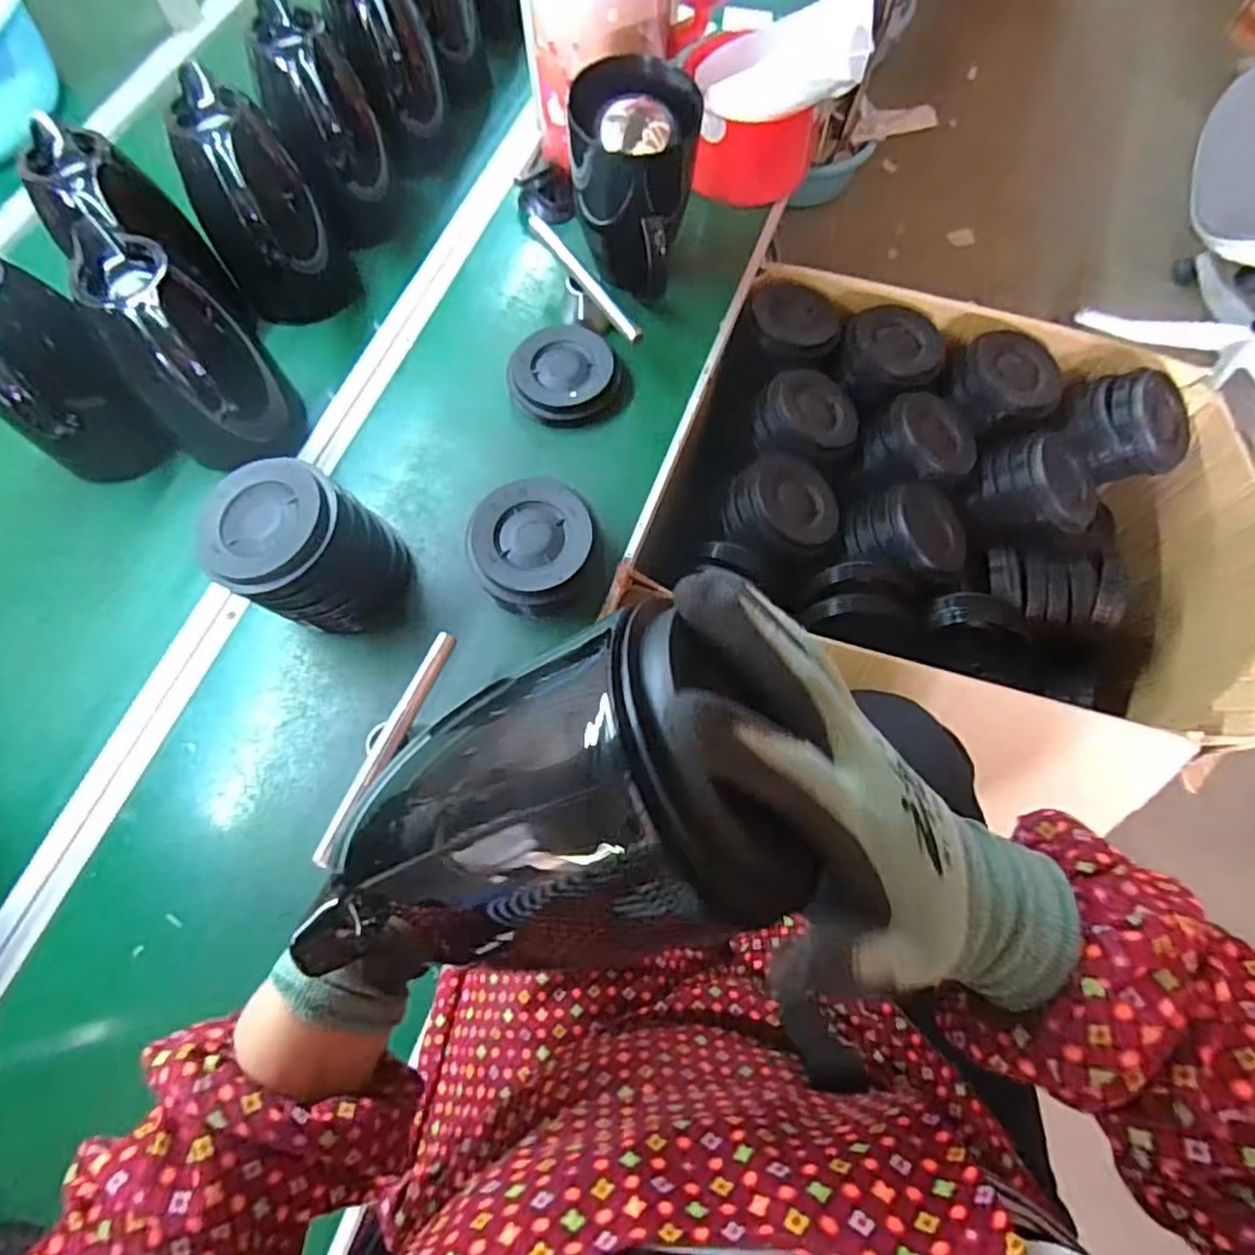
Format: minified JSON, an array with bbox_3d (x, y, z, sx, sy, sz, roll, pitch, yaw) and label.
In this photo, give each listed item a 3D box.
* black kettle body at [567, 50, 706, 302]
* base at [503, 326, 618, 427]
[{"bbox_3d":[0.007,-0.445,0.696,0.125,0.183,0.119,-1,69,1],"label":"black kettle body"},{"bbox_3d":[-0.071,-0.273,0.730,0.113,0.029,0.109,0,69,1],"label":"base"}]

